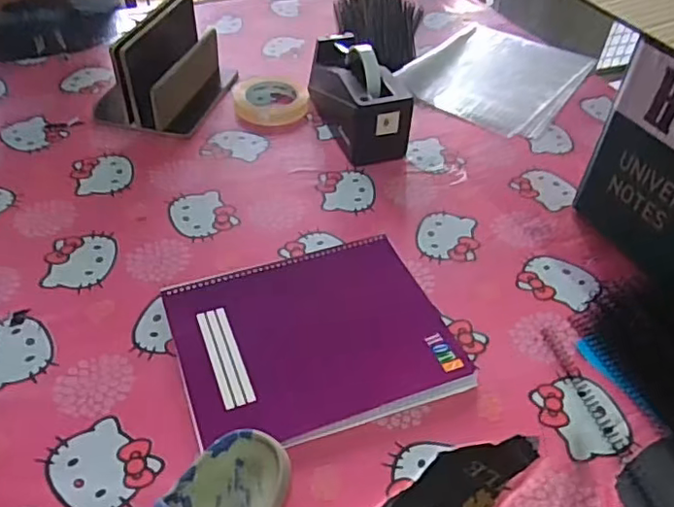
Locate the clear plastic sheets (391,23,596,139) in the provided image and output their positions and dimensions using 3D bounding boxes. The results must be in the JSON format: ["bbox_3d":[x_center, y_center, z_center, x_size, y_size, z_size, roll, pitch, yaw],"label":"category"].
[{"bbox_3d":[0.272,-0.303,0.995,0.241,0.011,0.333,30,48,20],"label":"clear plastic sheets"}]

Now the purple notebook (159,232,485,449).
[{"bbox_3d":[-0.024,0.076,0.572,0.245,0.015,0.205,-14,46,-17],"label":"purple notebook"}]

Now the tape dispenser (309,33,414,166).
[{"bbox_3d":[0.023,-0.221,0.810,0.078,0.113,0.207,-14,46,-17],"label":"tape dispenser"}]

